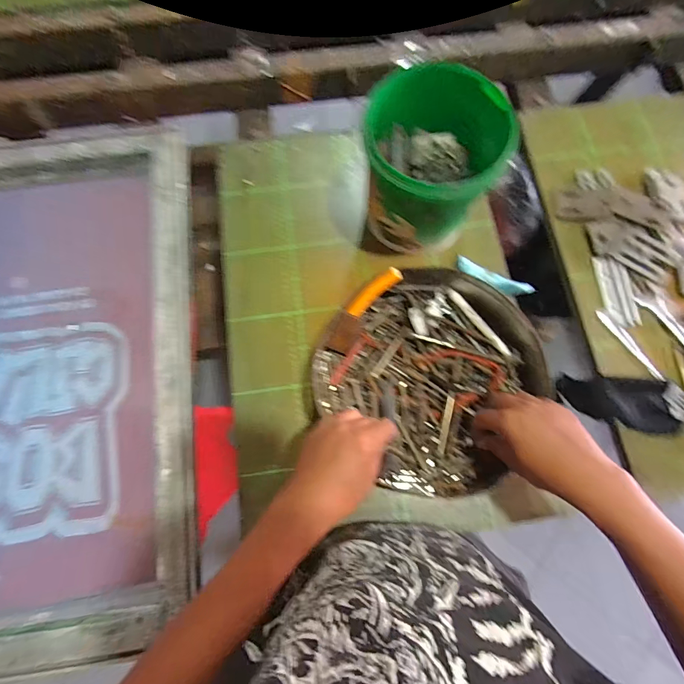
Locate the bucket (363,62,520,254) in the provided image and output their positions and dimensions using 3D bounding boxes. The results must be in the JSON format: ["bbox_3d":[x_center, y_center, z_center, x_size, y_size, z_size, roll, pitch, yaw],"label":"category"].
[{"bbox_3d":[0.101,-0.208,0.474,0.145,0.174,0.147,0,75,-1],"label":"bucket"}]

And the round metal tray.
[{"bbox_3d":[0.117,0.038,0.467,0.261,0.047,0.249,0,78,-1],"label":"round metal tray"}]

